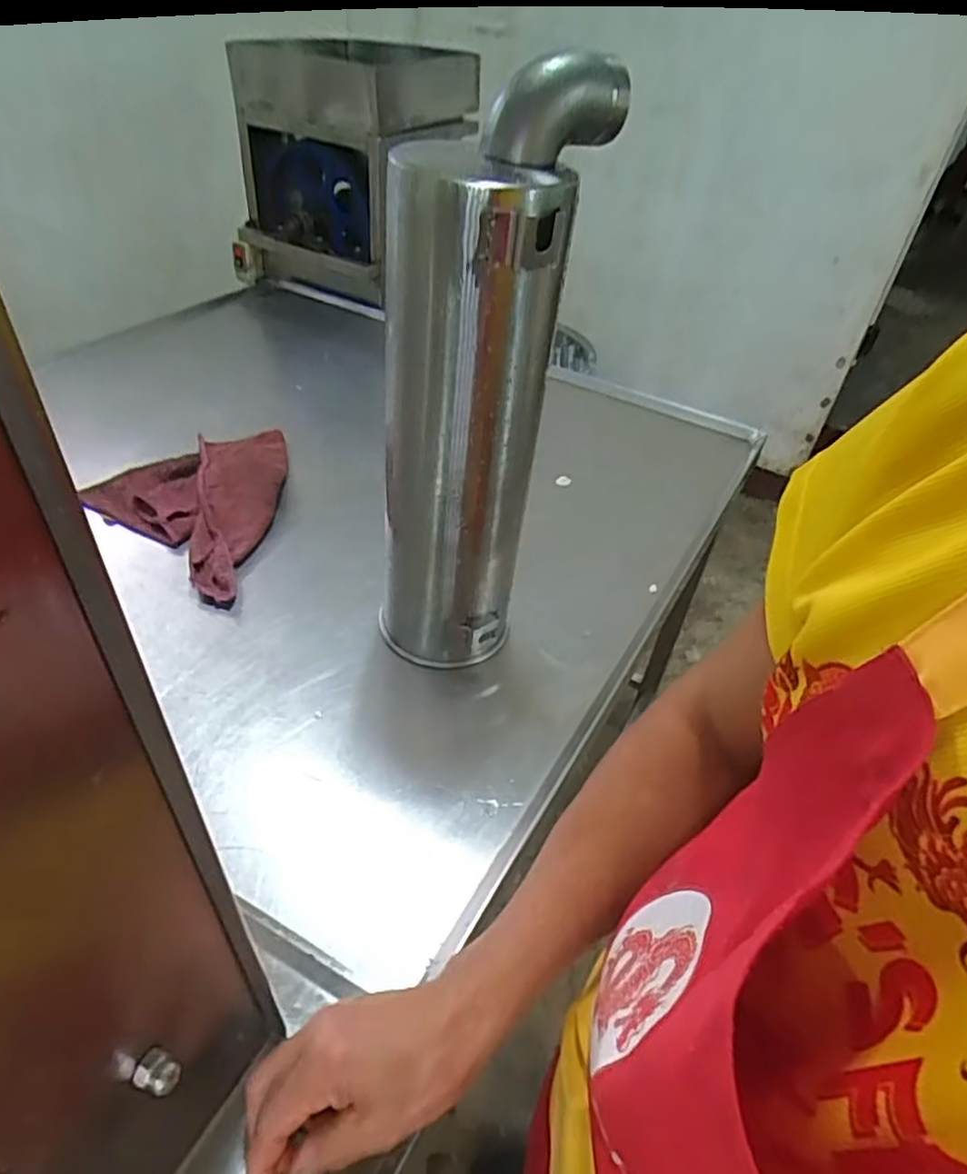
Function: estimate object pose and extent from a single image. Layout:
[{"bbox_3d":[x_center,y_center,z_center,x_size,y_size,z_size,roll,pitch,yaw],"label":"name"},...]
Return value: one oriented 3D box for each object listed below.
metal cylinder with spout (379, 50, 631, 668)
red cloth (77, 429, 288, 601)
[{"bbox_3d":[-0.008,-0.134,0.629,0.155,0.509,0.123,10,43,3],"label":"metal cylinder with spout"},{"bbox_3d":[-0.398,-0.116,0.917,0.249,0.056,0.348,6,42,0],"label":"red cloth"}]

